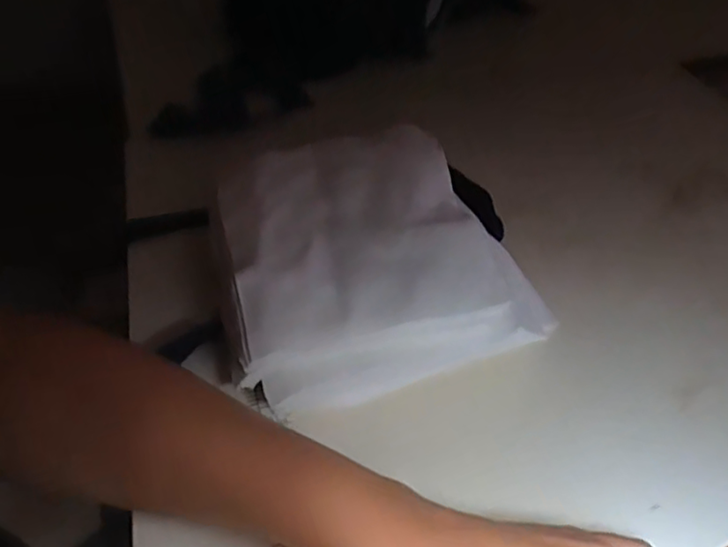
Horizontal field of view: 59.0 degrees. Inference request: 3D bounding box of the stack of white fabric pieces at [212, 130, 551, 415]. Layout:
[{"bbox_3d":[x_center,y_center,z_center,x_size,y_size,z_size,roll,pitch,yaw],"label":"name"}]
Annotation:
[{"bbox_3d":[-0.003,-0.006,0.402,0.169,0.062,0.187,-12,45,-10],"label":"stack of white fabric pieces"}]

